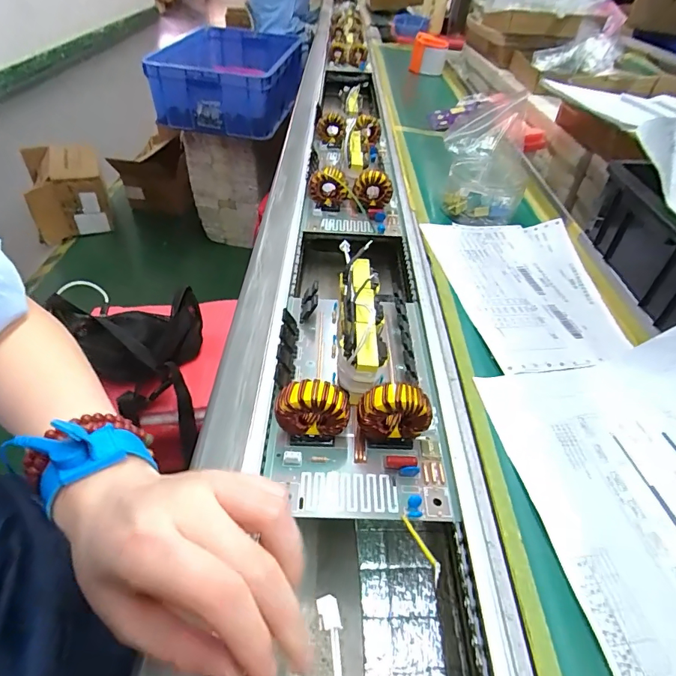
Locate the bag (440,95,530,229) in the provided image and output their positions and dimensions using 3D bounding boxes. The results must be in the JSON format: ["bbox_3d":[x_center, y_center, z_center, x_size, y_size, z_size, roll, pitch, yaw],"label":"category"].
[{"bbox_3d":[0.188,-0.222,0.535,0.105,0.126,0.088,14,48,18],"label":"bag"}]

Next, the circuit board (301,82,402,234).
[{"bbox_3d":[0.021,-0.260,0.626,0.121,0.045,0.303,2,45,-2],"label":"circuit board"}]

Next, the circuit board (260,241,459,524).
[{"bbox_3d":[0.016,0.014,0.338,0.128,0.043,0.235,1,45,-2],"label":"circuit board"}]

